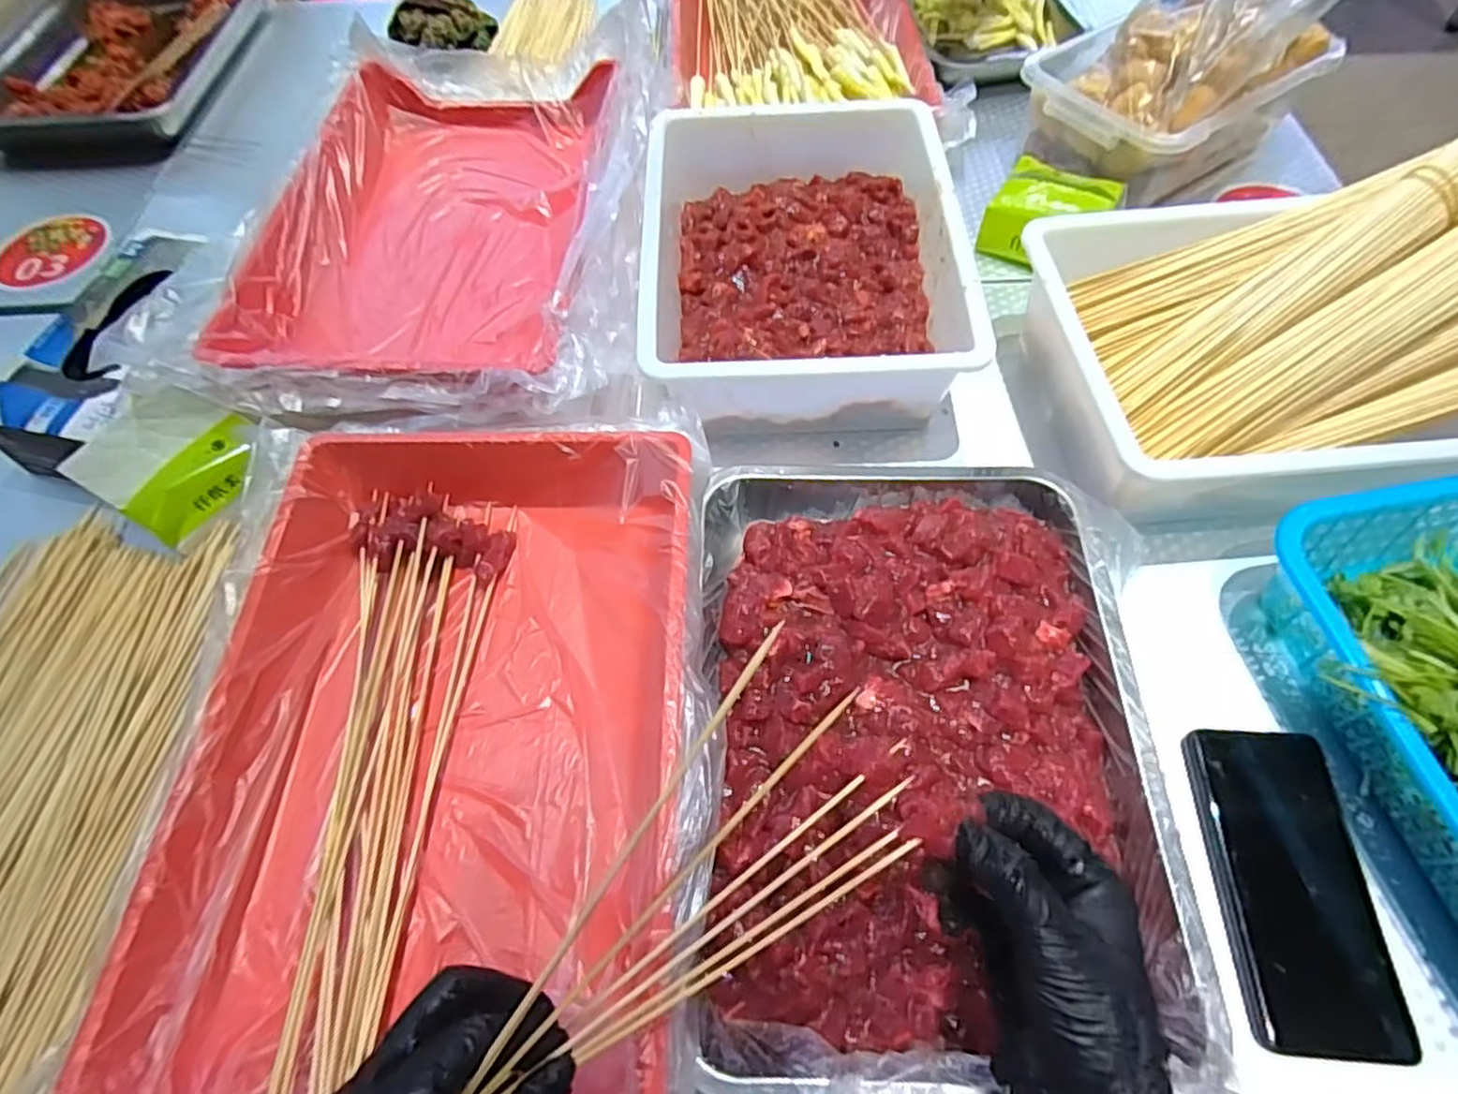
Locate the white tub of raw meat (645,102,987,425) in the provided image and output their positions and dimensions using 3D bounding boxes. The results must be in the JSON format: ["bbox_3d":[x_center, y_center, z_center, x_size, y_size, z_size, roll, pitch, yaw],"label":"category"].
[{"bbox_3d":[0.056,-0.237,0.578,0.235,0.079,0.302,-2,61,1],"label":"white tub of raw meat"}]

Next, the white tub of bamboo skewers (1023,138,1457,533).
[{"bbox_3d":[0.421,-0.165,0.462,0.388,0.197,0.224,-4,61,0],"label":"white tub of bamboo skewers"}]

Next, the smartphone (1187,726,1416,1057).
[{"bbox_3d":[0.309,0.182,0.388,0.077,0.012,0.158,2,61,4],"label":"smartphone"}]

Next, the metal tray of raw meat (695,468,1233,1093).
[{"bbox_3d":[0.108,0.103,0.404,0.245,0.041,0.347,-1,61,2],"label":"metal tray of raw meat"}]

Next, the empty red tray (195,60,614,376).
[{"bbox_3d":[-0.238,-0.273,0.607,0.250,0.074,0.383,1,61,3],"label":"empty red tray"}]

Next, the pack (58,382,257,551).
[{"bbox_3d":[-0.387,-0.059,0.494,0.083,0.039,0.097,33,71,-13],"label":"pack"}]

